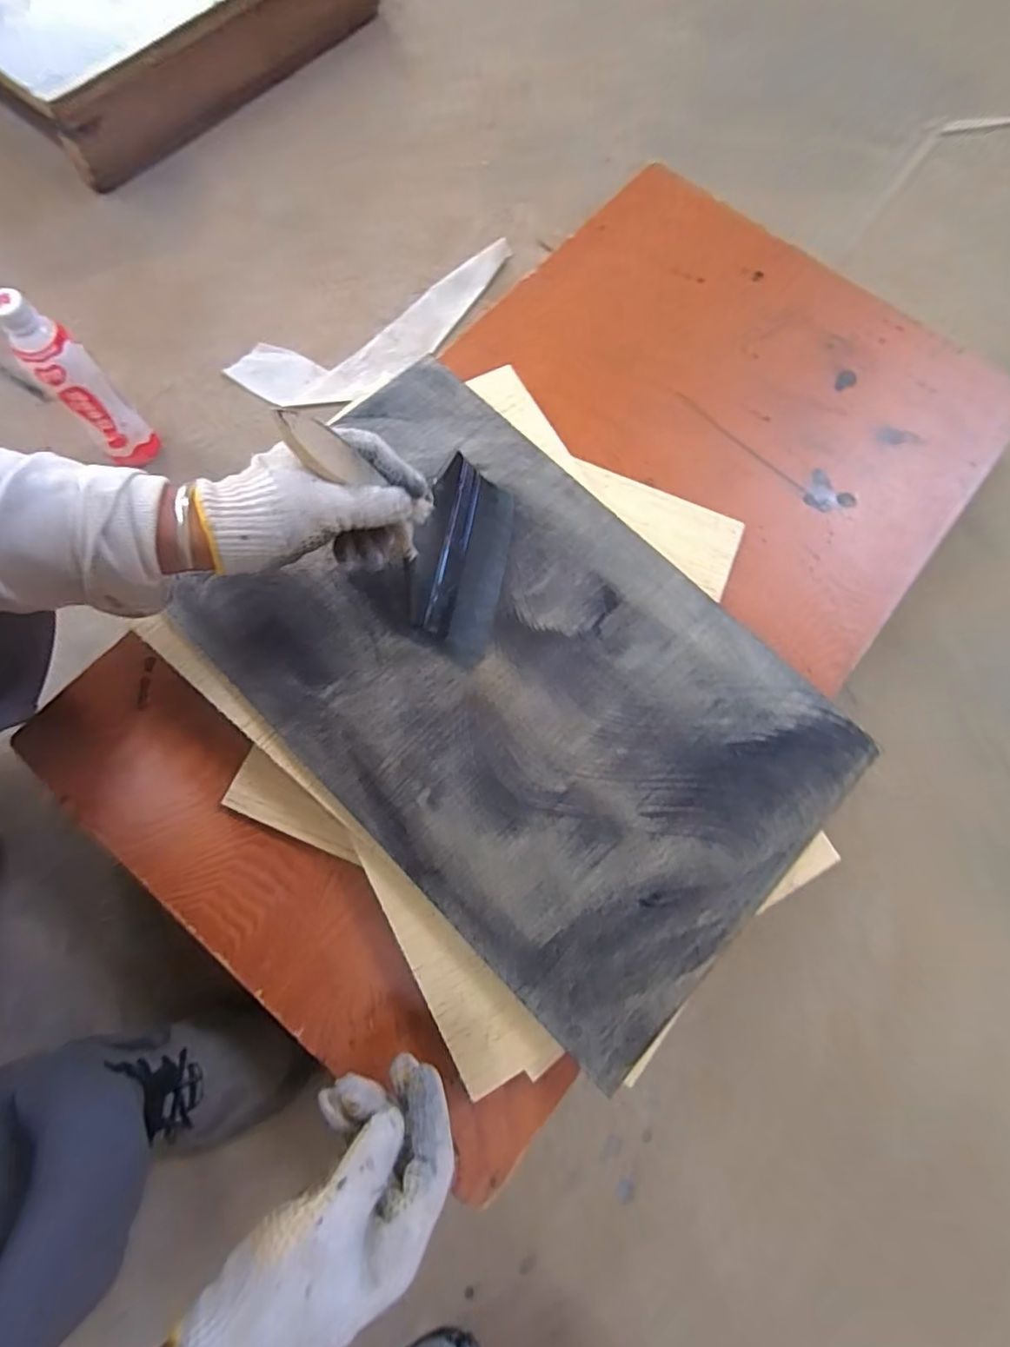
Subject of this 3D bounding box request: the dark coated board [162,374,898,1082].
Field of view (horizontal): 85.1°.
[{"bbox_3d":[0.009,0.002,0.485,0.546,0.012,0.355,44,79,10],"label":"dark coated board"}]

